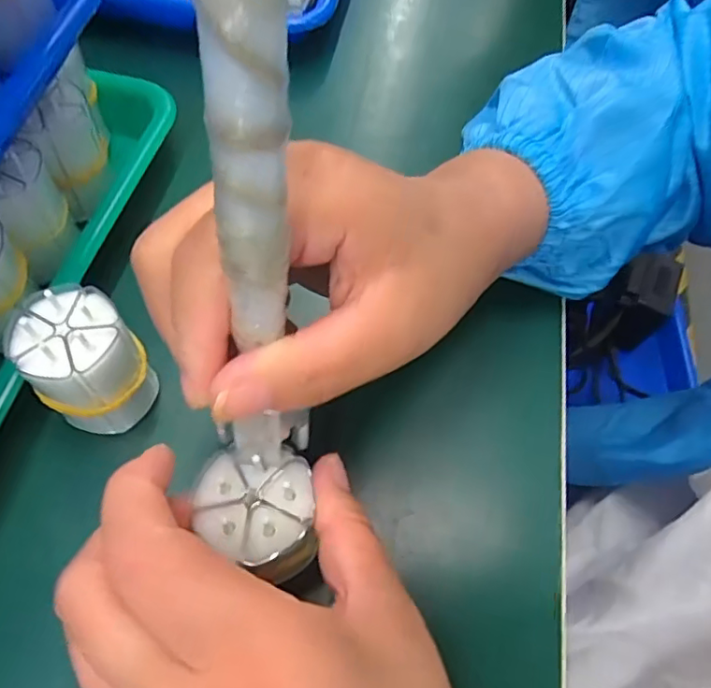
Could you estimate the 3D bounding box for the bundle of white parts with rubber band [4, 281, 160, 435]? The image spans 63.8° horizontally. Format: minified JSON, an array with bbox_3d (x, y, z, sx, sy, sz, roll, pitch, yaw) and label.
[{"bbox_3d":[-0.104,0.010,0.223,0.037,0.055,0.042,-38,69,-21],"label":"bundle of white parts with rubber band"}]

